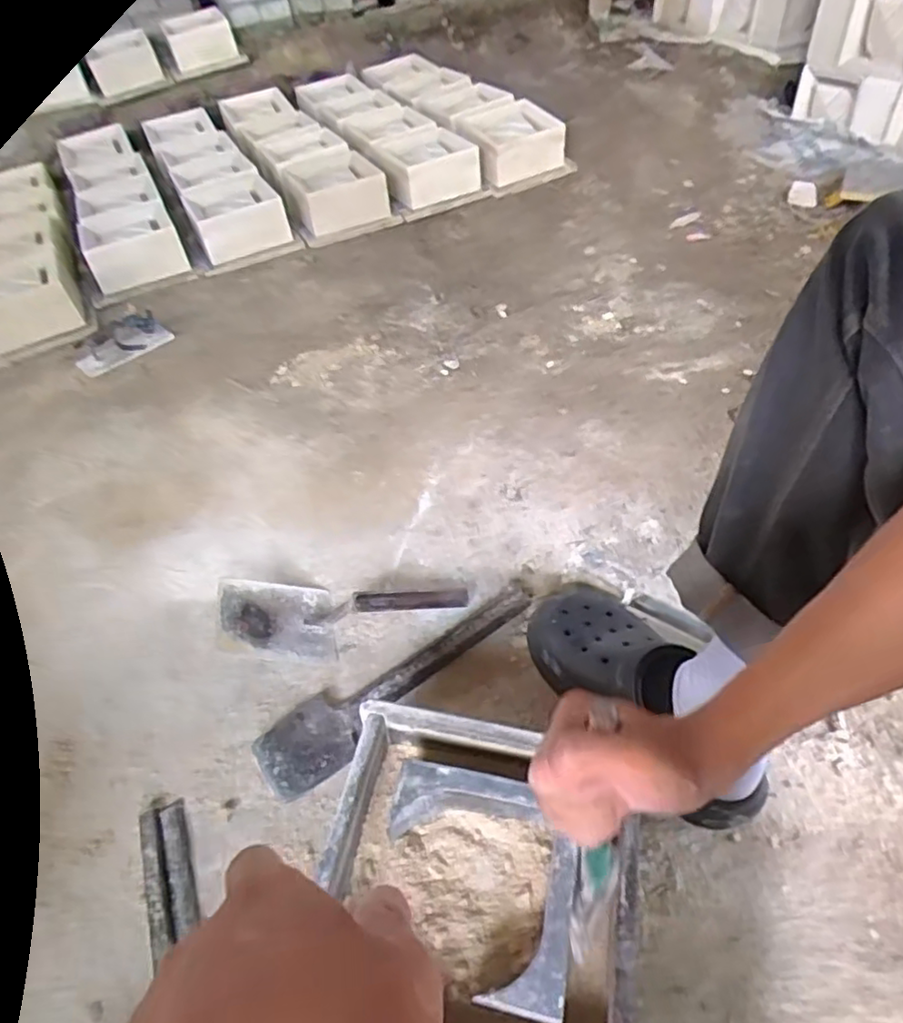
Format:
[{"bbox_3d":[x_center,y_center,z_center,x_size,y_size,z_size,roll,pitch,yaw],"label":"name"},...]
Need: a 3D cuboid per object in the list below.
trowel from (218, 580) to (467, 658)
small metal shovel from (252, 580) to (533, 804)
[{"bbox_3d":[-0.120,0.108,0.746,0.272,0.066,0.104,-8,43,-2],"label":"trowel"},{"bbox_3d":[-0.054,0.173,0.723,0.354,0.022,0.082,-34,53,-26],"label":"small metal shovel"}]

